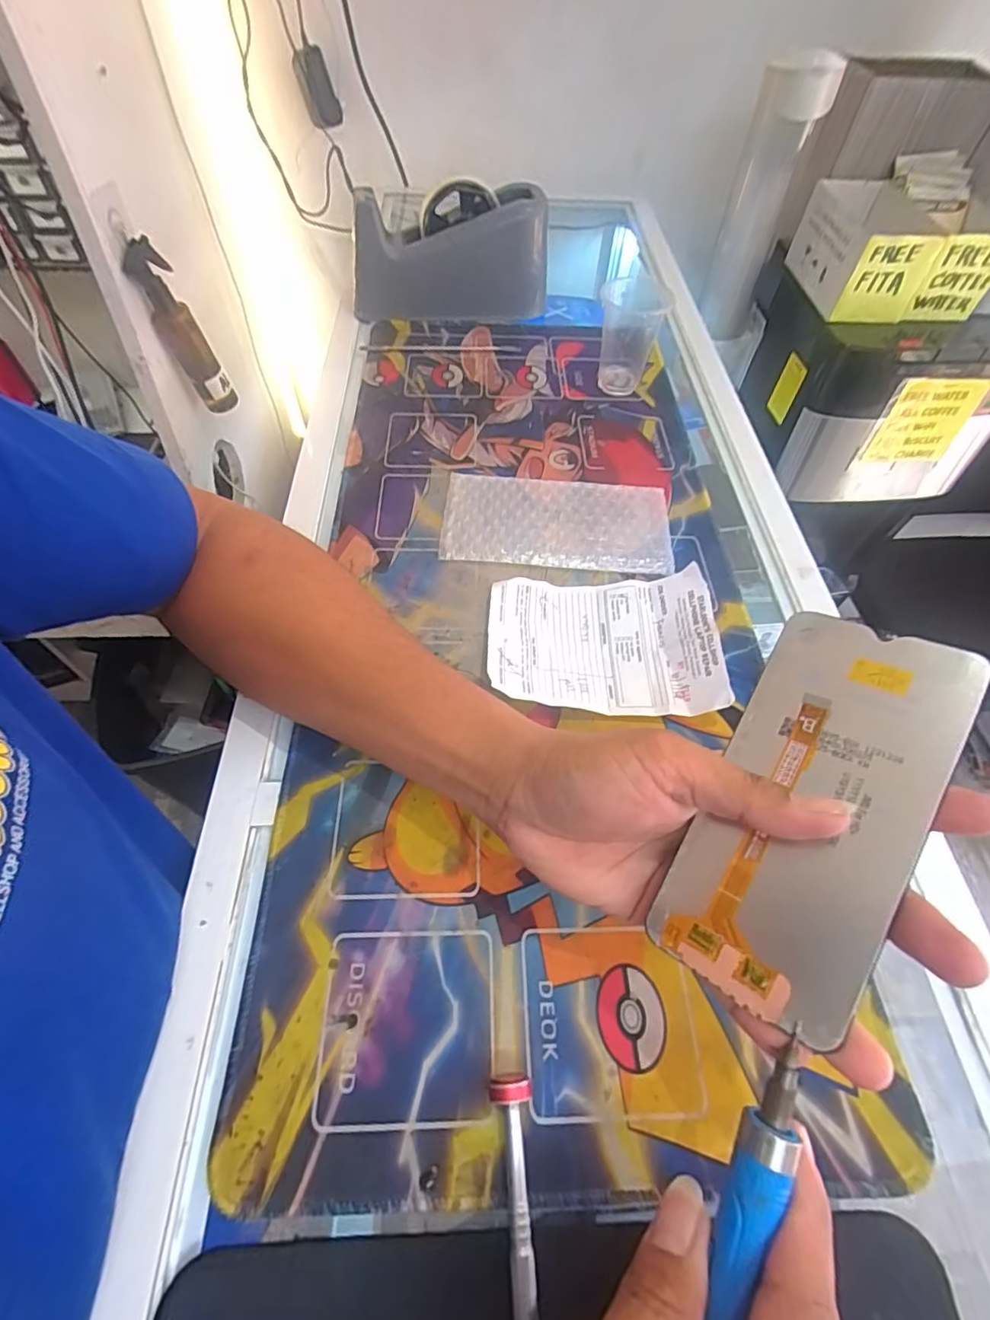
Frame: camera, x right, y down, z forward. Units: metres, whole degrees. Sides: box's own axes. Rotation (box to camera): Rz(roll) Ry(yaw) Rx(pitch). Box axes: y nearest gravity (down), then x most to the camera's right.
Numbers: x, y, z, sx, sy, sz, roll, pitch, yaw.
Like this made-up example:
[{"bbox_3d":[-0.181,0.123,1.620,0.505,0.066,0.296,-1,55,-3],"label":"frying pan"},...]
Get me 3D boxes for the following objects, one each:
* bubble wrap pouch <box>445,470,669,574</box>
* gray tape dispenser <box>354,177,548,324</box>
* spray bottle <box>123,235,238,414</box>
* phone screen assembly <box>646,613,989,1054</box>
[{"bbox_3d":[0.047,-0.105,0.429,0.170,0.012,0.089,7,56,2],"label":"bubble wrap pouch"},{"bbox_3d":[-0.045,-0.425,0.573,0.198,0.093,0.088,2,56,-1],"label":"gray tape dispenser"},{"bbox_3d":[-0.339,-0.354,0.608,0.038,0.167,0.038,-29,53,-10],"label":"spray bottle"},{"bbox_3d":[0.123,0.055,0.216,0.069,0.005,0.150,23,80,35],"label":"phone screen assembly"}]

